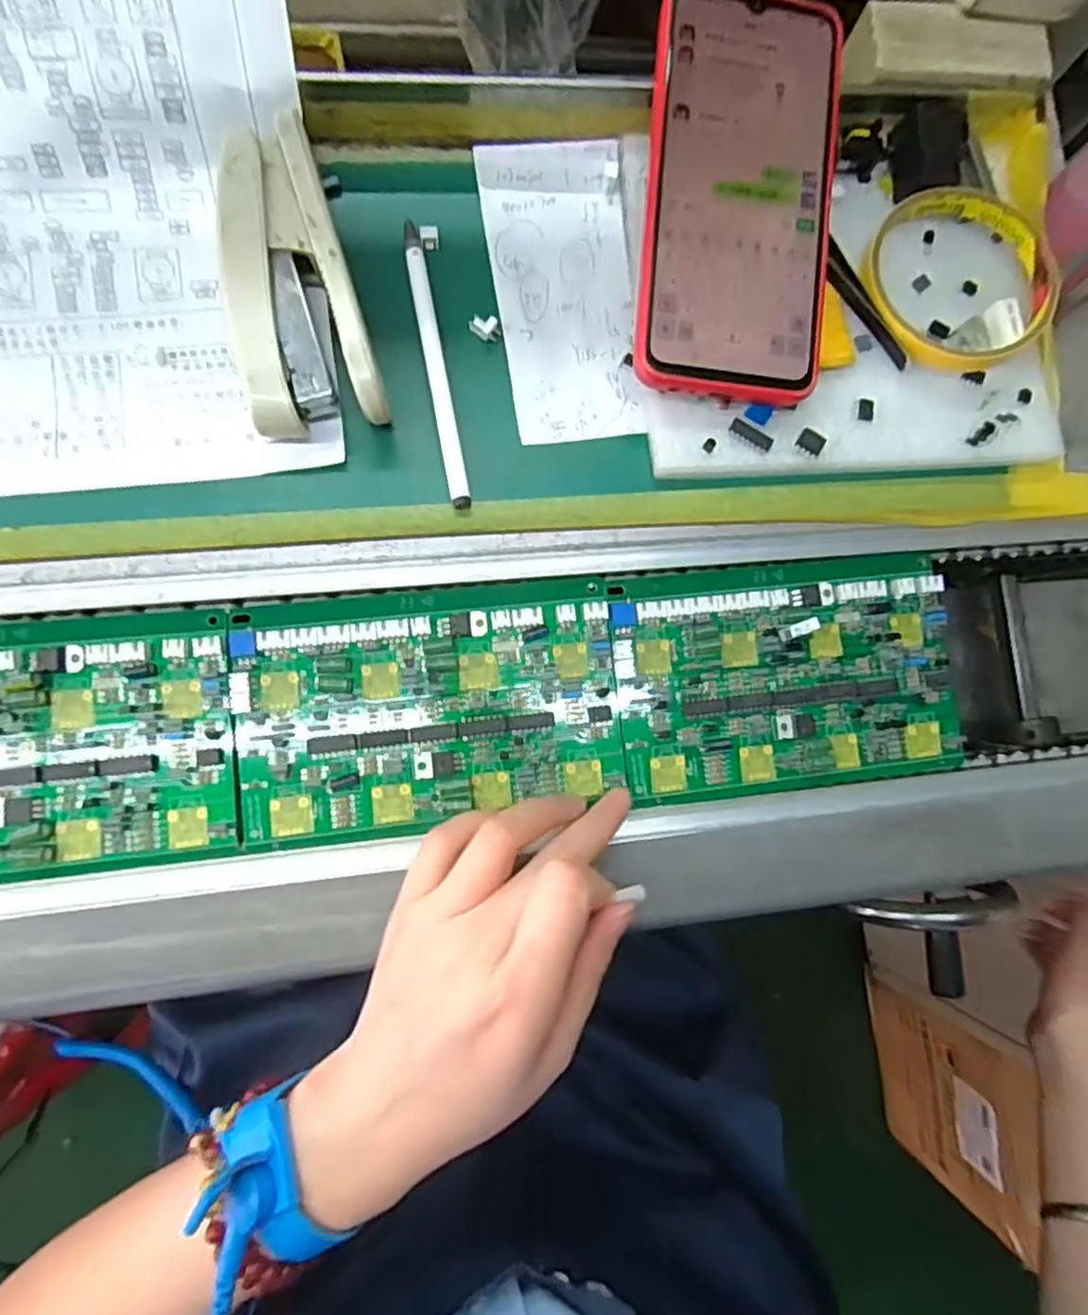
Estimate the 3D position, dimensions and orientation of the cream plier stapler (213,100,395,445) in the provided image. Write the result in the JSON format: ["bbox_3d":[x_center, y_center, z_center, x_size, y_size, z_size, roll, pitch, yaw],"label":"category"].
[{"bbox_3d":[-0.098,-0.144,0.266,0.047,0.024,0.114,-14,91,-8],"label":"cream plier stapler"}]

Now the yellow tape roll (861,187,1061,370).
[{"bbox_3d":[0.186,-0.169,0.303,0.093,0.019,0.080,-11,86,-9],"label":"yellow tape roll"}]

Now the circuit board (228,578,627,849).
[{"bbox_3d":[-0.046,0.020,0.284,0.153,0.011,0.093,-6,90,-8],"label":"circuit board"}]

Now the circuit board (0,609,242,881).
[{"bbox_3d":[-0.200,0.035,0.263,0.155,0.010,0.093,-5,85,-8],"label":"circuit board"}]

